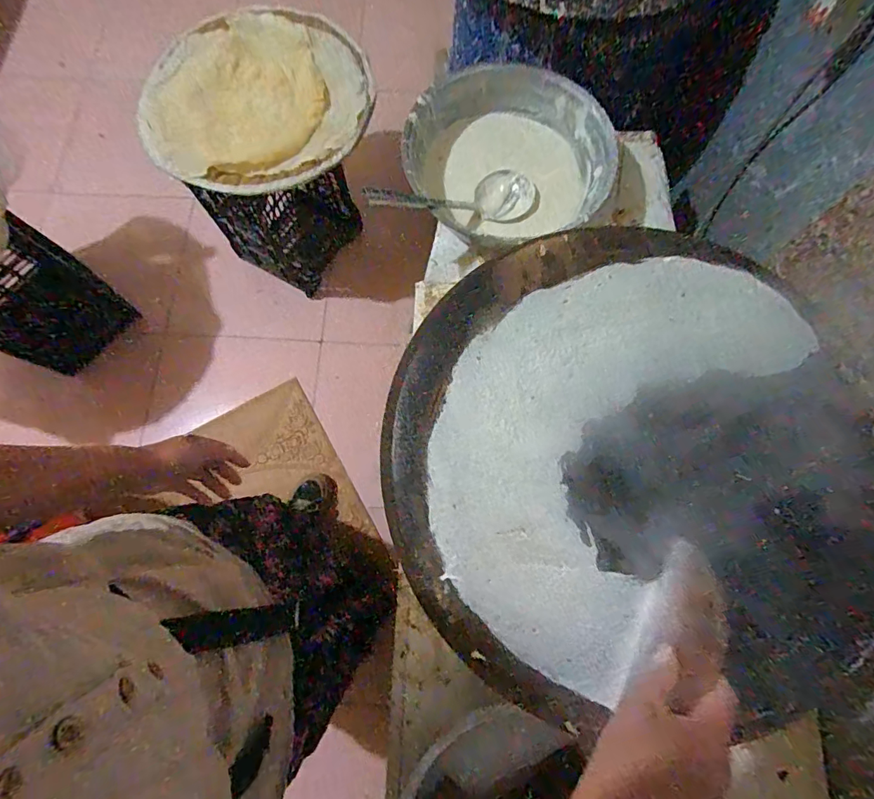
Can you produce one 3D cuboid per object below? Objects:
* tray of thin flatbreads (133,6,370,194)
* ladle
[{"bbox_3d":[-0.420,-0.688,1.081,0.526,0.111,0.488,-26,77,-6],"label":"tray of thin flatbreads"},{"bbox_3d":[0.030,-0.362,0.811,0.306,0.067,0.092,-14,75,-24],"label":"ladle"}]

